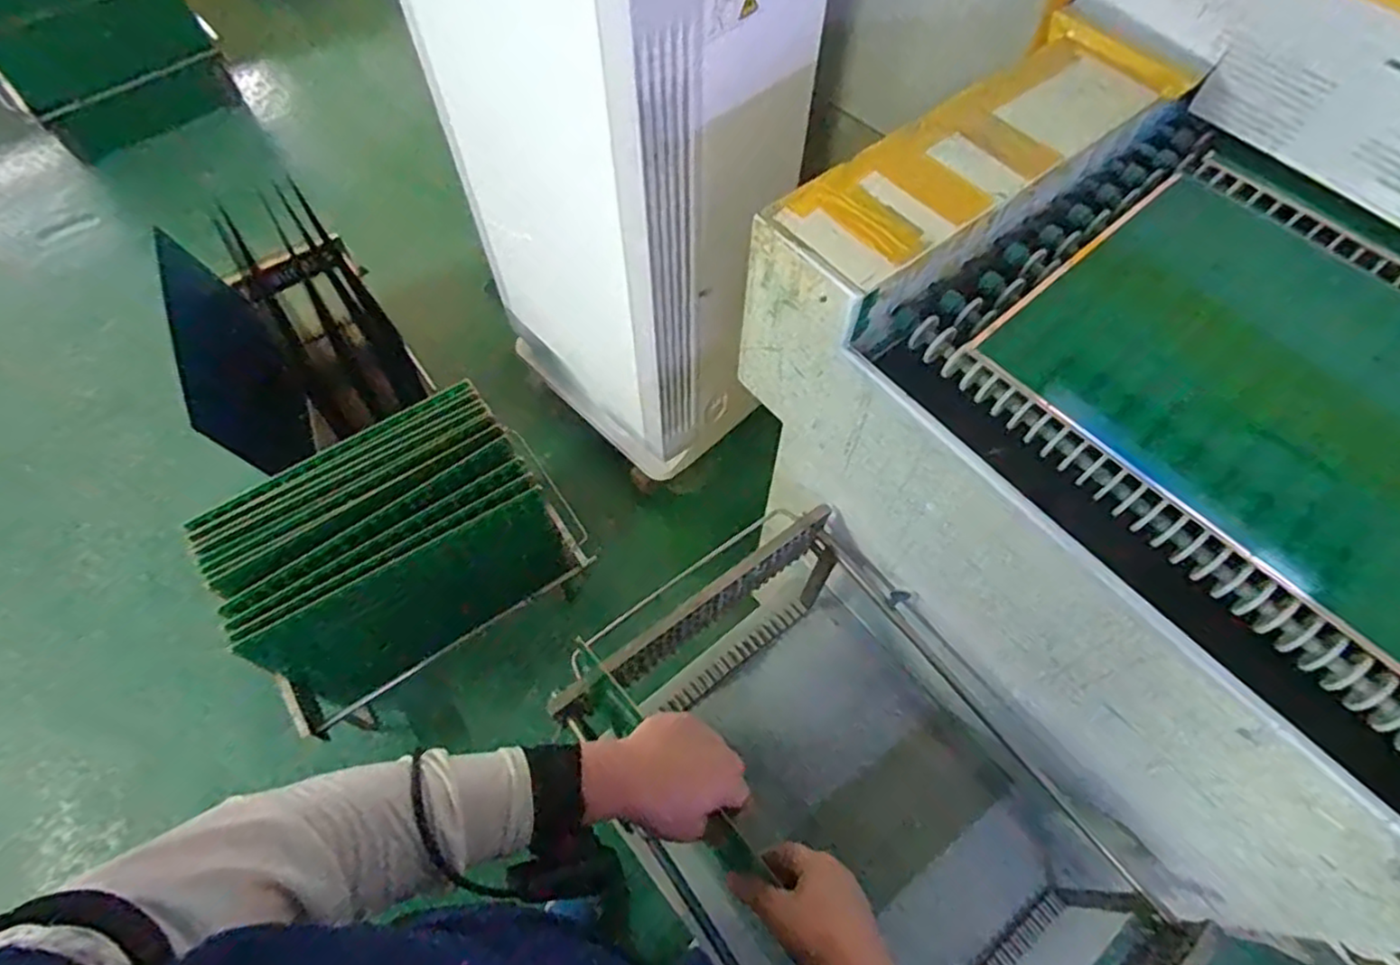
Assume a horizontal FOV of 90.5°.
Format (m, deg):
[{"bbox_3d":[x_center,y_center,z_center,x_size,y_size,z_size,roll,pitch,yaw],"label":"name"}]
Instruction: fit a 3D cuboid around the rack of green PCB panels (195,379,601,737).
[{"bbox_3d":[-0.572,0.124,1.349,0.598,0.268,0.362,-31,66,-17],"label":"rack of green PCB panels"}]

